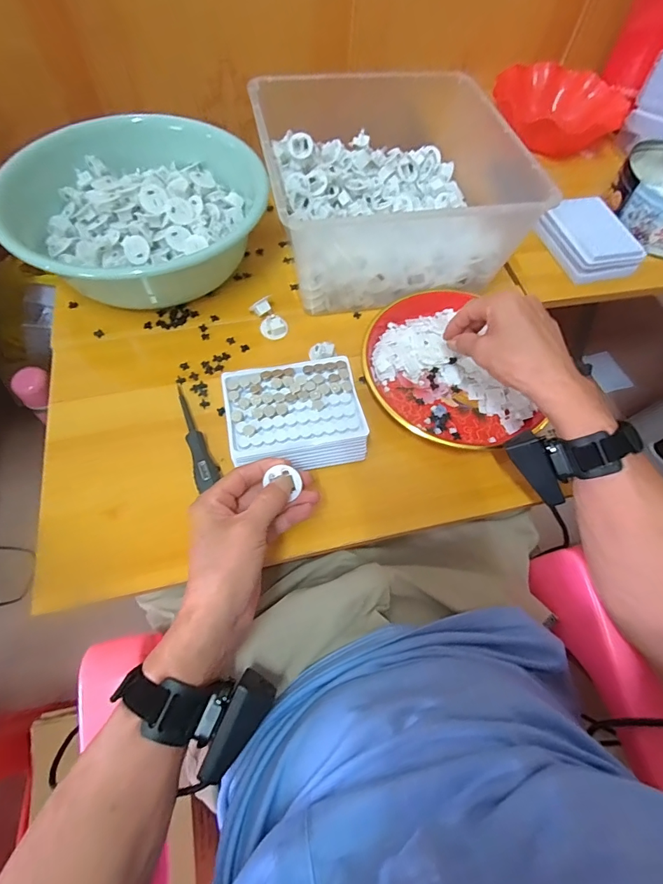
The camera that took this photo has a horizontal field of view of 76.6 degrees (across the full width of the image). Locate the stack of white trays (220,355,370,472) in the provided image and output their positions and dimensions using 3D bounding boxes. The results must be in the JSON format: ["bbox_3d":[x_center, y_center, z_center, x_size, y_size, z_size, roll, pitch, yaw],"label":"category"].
[{"bbox_3d":[-0.038,-0.020,0.429,0.133,0.054,0.110,-11,64,-10],"label":"stack of white trays"}]

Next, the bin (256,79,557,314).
[{"bbox_3d":[0.090,-0.324,0.547,0.332,0.133,0.285,-14,64,-11],"label":"bin"}]

